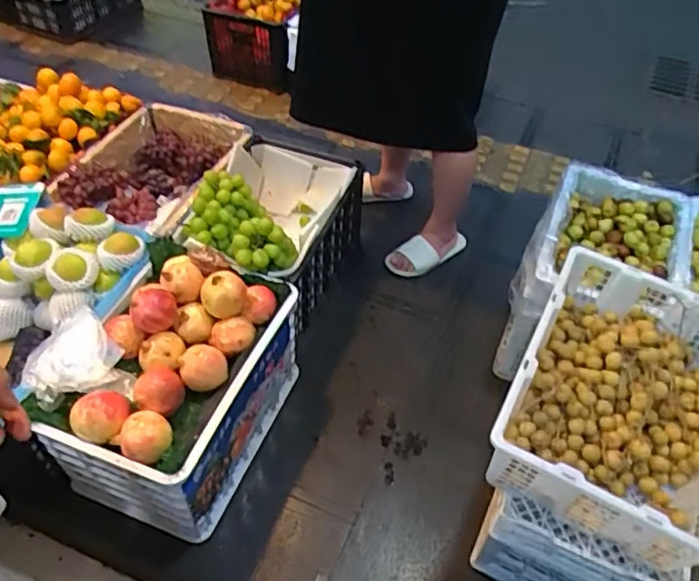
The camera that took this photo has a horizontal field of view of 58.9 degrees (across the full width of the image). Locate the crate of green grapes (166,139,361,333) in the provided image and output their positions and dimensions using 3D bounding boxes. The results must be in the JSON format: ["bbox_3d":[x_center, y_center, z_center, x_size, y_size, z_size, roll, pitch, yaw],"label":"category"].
[{"bbox_3d":[-0.193,-0.162,1.620,0.326,0.357,0.511,14,50,11],"label":"crate of green grapes"}]

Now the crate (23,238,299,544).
[{"bbox_3d":[-0.366,0.200,1.319,0.355,0.401,0.483,15,51,12],"label":"crate"}]

